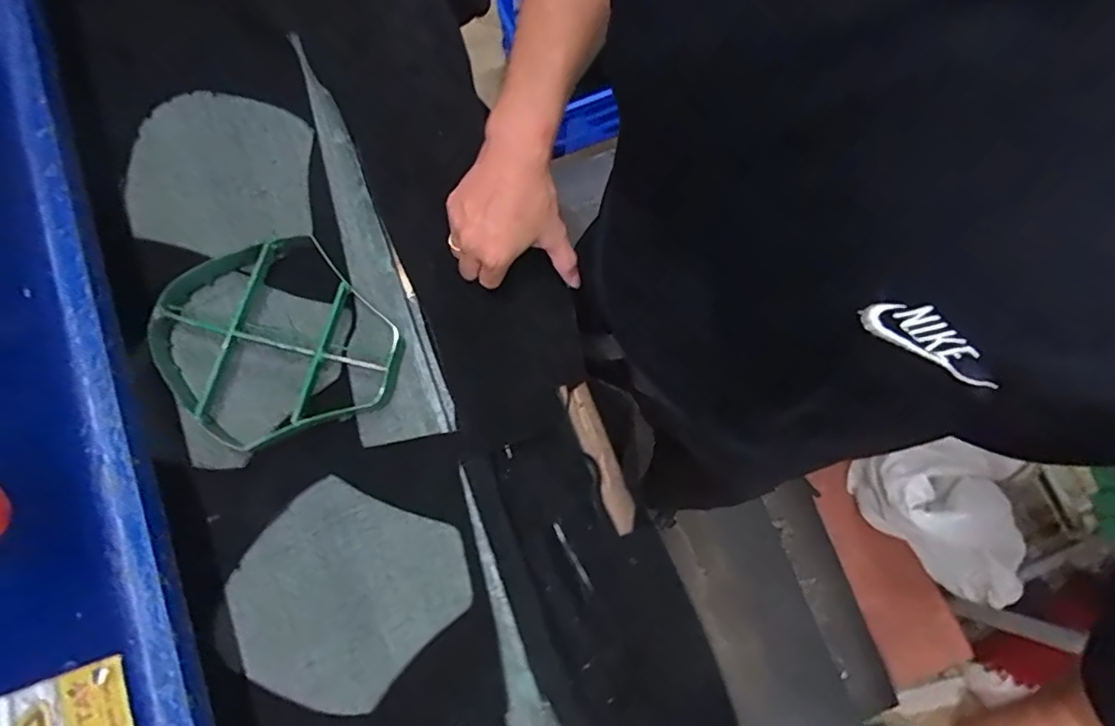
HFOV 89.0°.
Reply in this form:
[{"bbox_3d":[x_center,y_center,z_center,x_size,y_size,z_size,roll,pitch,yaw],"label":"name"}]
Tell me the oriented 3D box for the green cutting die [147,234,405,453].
[{"bbox_3d":[-0.268,-0.015,0.541,0.185,0.051,0.220,-43,81,-8],"label":"green cutting die"}]

